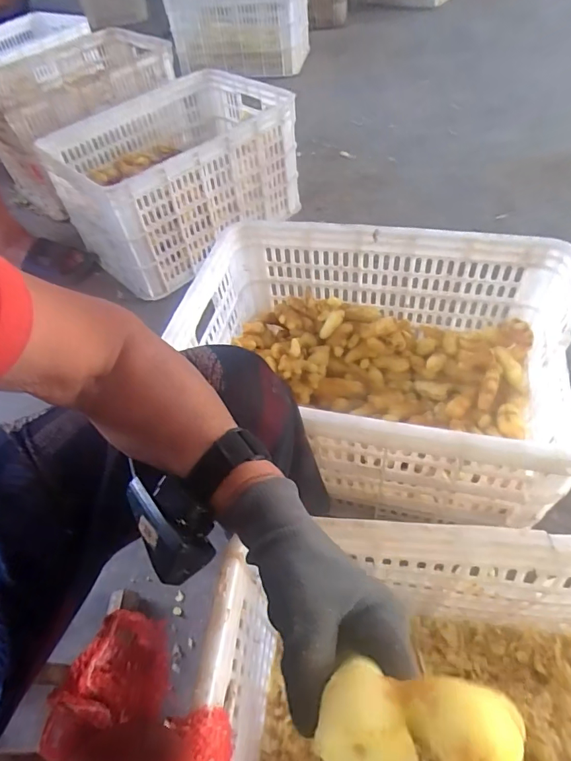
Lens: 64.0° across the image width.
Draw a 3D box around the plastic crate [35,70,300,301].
[{"bbox_3d":[-0.269,-0.510,1.109,0.494,0.239,0.381,-40,58,-22],"label":"plastic crate"}]

